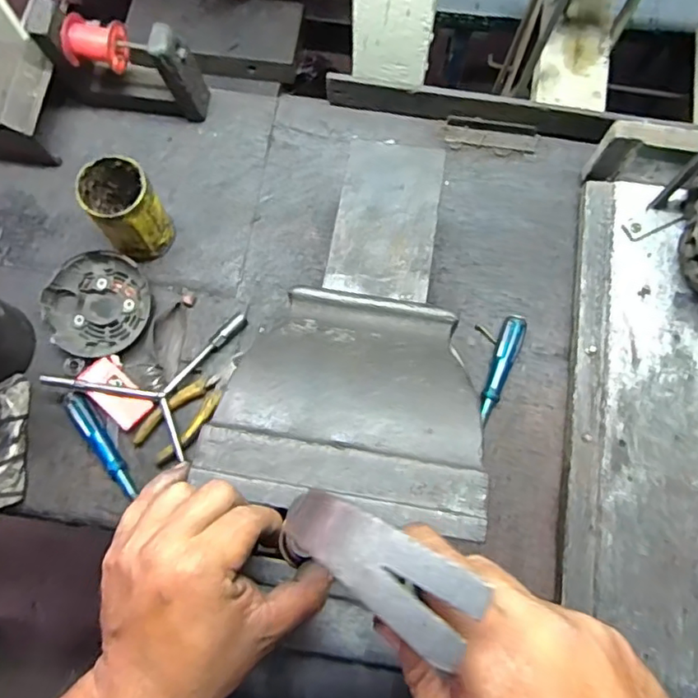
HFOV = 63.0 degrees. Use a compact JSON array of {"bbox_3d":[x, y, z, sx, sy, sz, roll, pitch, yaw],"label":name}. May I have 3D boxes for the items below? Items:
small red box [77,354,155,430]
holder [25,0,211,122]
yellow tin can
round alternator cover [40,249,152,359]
[{"bbox_3d":[-0.265,0.048,0.648,0.047,0.020,0.083,-41,78,-10],"label":"small red box"},{"bbox_3d":[-0.274,-0.343,0.690,0.180,0.136,0.050,9,75,3],"label":"holder"},{"bbox_3d":[-0.255,-0.160,0.660,0.077,0.098,0.090,-26,76,-7],"label":"yellow tin can"},{"bbox_3d":[-0.302,-0.054,0.678,0.114,0.025,0.123,0,75,0],"label":"round alternator cover"}]

